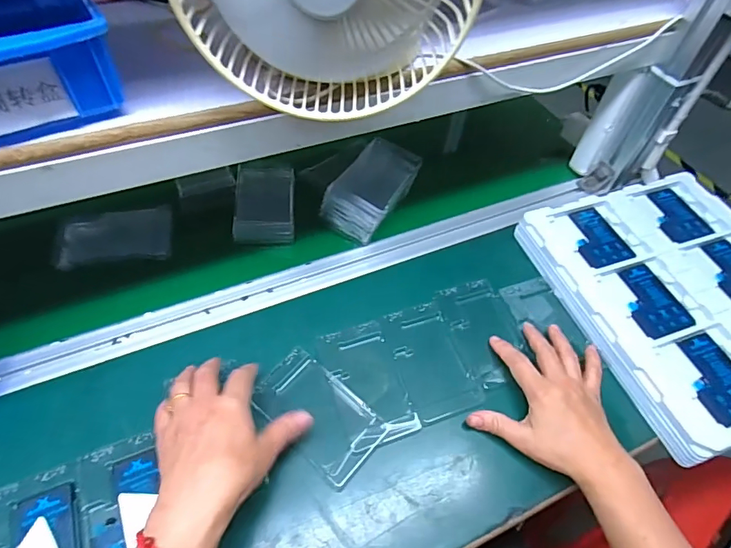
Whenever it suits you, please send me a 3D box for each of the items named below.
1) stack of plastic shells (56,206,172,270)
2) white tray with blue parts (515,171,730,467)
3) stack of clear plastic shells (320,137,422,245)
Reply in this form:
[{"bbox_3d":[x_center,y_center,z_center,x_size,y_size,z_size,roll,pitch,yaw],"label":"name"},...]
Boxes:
[{"bbox_3d":[-0.305,-0.043,0.566,0.124,0.029,0.071,-9,54,-11],"label":"stack of plastic shells"},{"bbox_3d":[0.382,0.019,0.542,0.283,0.036,0.314,-15,55,-14],"label":"white tray with blue parts"},{"bbox_3d":[0.008,-0.110,0.599,0.081,0.058,0.132,27,56,16],"label":"stack of clear plastic shells"}]

